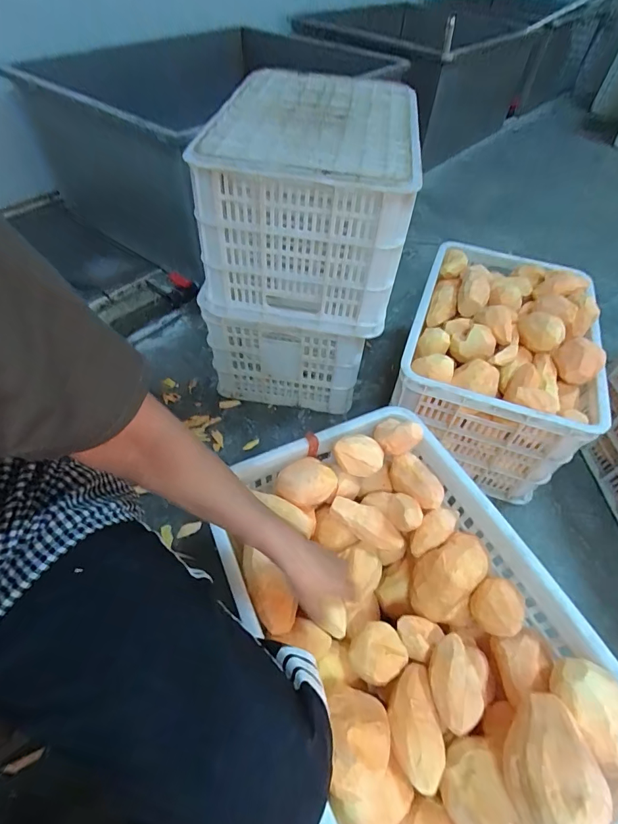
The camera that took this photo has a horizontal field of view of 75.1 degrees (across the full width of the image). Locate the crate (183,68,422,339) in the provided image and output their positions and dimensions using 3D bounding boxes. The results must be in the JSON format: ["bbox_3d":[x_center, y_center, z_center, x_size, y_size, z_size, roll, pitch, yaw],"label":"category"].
[{"bbox_3d":[0.013,-0.435,0.815,0.351,0.272,0.478,9,52,4],"label":"crate"}]

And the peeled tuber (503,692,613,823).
[{"bbox_3d":[0.235,0.347,0.389,0.071,0.058,0.122,3,52,-1],"label":"peeled tuber"}]

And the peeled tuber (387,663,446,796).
[{"bbox_3d":[0.122,0.366,0.471,0.058,0.042,0.118,2,52,-2],"label":"peeled tuber"}]

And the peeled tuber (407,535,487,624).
[{"bbox_3d":[0.198,0.229,0.565,0.114,0.072,0.077,-29,59,-23],"label":"peeled tuber"}]

